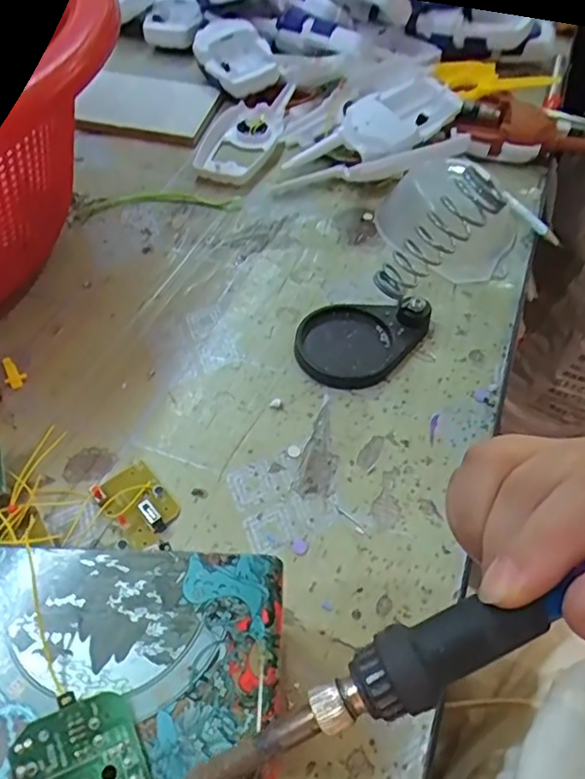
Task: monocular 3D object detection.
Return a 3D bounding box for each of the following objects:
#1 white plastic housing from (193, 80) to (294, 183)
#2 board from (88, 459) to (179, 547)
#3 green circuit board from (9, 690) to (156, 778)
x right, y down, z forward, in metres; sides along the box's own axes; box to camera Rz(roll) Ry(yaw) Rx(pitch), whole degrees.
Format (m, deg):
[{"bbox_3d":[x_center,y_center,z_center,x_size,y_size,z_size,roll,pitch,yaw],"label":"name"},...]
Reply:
[{"bbox_3d":[-0.046,-0.233,0.543,0.065,0.022,0.133,10,52,5],"label":"white plastic housing"},{"bbox_3d":[-0.083,0.061,0.325,0.044,0.008,0.032,38,60,24],"label":"board"},{"bbox_3d":[-0.059,0.110,0.170,0.035,0.007,0.043,-7,54,-35],"label":"green circuit board"}]

